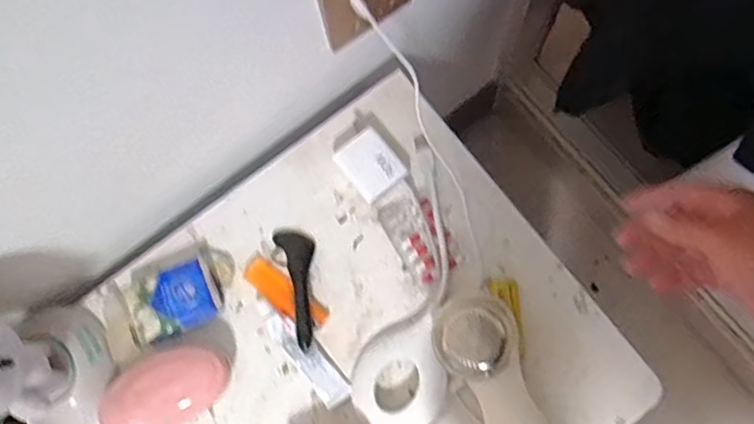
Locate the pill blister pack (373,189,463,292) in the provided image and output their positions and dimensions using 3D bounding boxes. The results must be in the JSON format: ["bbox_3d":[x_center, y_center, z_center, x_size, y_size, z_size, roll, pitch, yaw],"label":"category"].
[{"bbox_3d":[0.040,0.023,0.558,0.049,0.011,0.084,-32,78,-4],"label":"pill blister pack"}]

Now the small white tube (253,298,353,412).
[{"bbox_3d":[-0.066,0.121,0.545,0.027,0.017,0.111,-39,79,-5],"label":"small white tube"}]

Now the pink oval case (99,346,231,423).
[{"bbox_3d":[-0.181,0.155,0.528,0.111,0.041,0.063,-31,78,-4],"label":"pink oval case"}]

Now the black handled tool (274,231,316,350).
[{"bbox_3d":[-0.069,0.066,0.549,0.033,0.012,0.109,-10,65,-2],"label":"black handled tool"}]

